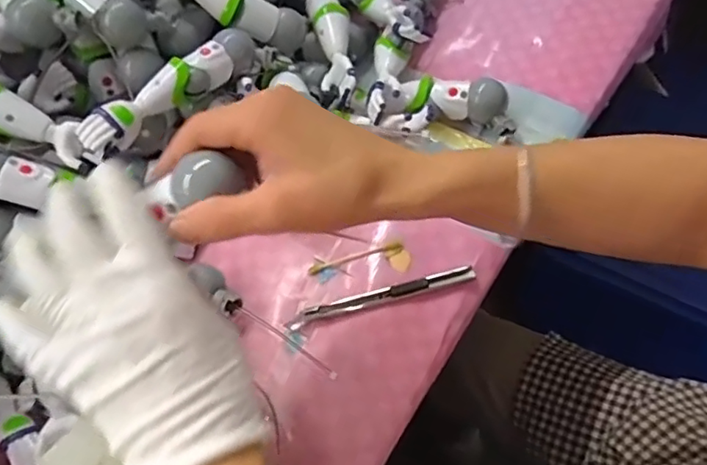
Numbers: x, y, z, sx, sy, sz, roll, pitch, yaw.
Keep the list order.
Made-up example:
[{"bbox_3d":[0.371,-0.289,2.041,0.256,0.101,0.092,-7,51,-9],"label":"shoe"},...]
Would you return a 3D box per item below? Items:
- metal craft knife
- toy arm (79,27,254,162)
[{"bbox_3d":[0.019,0.044,0.418,0.138,0.009,0.015,-17,58,2],"label":"metal craft knife"},{"bbox_3d":[-0.134,-0.105,0.427,0.028,0.034,0.144,37,73,28],"label":"toy arm"}]

